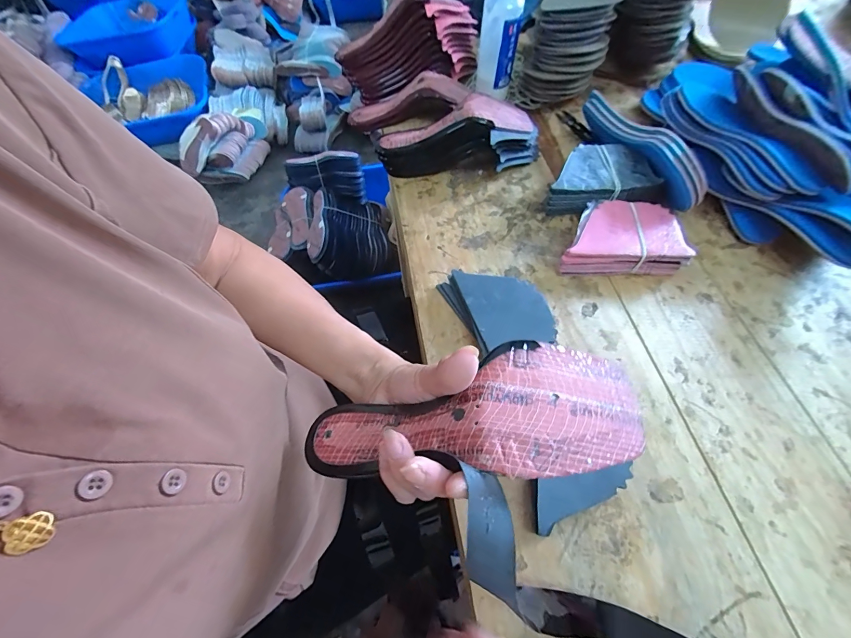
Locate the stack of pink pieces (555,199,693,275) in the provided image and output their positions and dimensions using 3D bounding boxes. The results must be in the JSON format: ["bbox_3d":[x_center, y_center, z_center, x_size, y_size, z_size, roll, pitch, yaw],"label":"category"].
[{"bbox_3d":[0.236,-0.101,0.449,0.140,0.039,0.093,1,60,3],"label":"stack of pink pieces"}]

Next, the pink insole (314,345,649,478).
[{"bbox_3d":[0.018,0.065,0.235,0.220,0.049,0.079,-13,59,15],"label":"pink insole"}]

